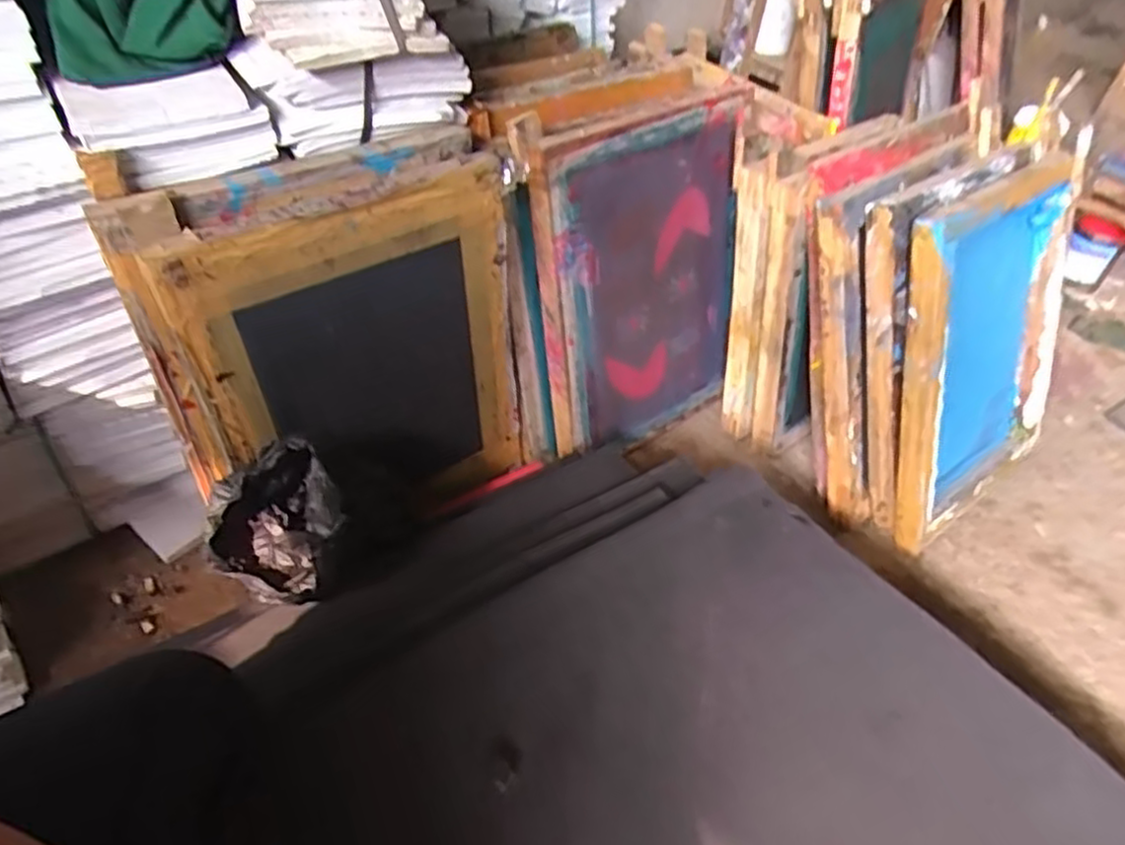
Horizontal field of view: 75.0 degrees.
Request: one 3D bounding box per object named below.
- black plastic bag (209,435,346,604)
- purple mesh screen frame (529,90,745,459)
[{"bbox_3d":[-0.289,0.107,0.738,0.121,0.131,0.122,-27,54,-29],"label":"black plastic bag"},{"bbox_3d":[0.119,-0.168,0.984,0.320,0.443,0.038,-25,38,-29],"label":"purple mesh screen frame"}]

